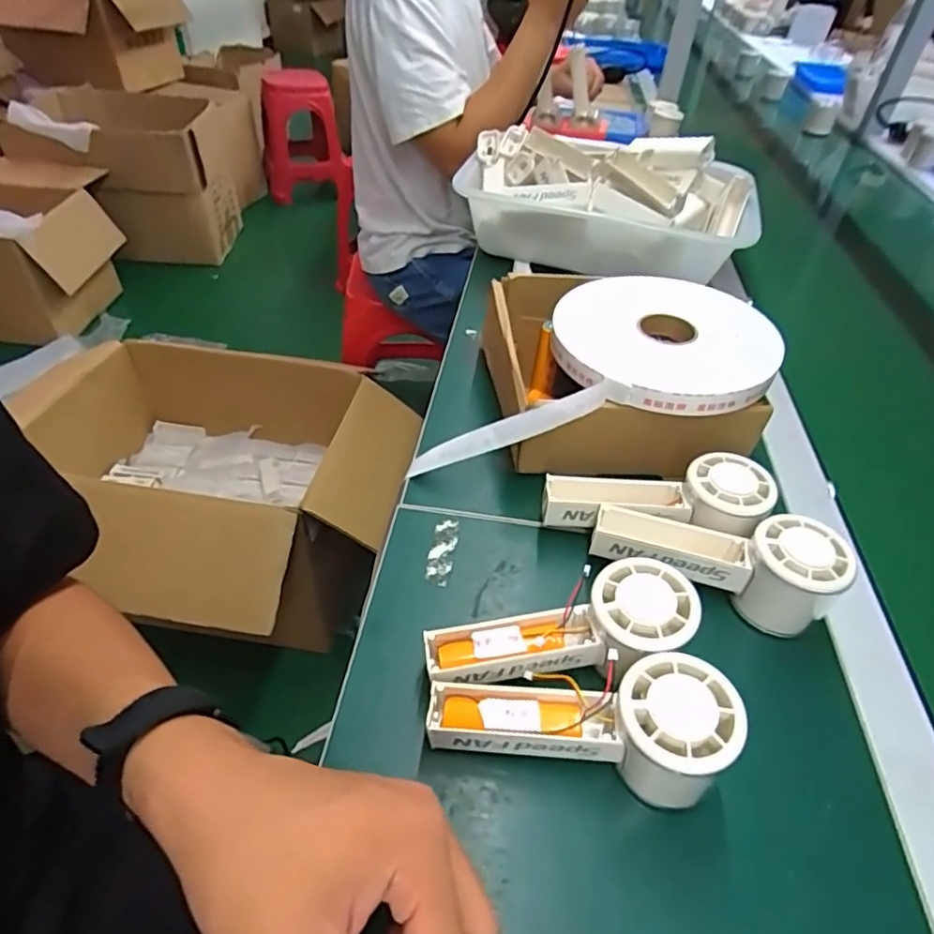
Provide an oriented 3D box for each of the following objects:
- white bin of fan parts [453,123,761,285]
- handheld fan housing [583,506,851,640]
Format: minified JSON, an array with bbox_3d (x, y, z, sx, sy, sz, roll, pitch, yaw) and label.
[{"bbox_3d":[0.168,-0.333,0.731,0.344,0.112,0.213,11,44,9],"label":"white bin of fan parts"},{"bbox_3d":[0.156,0.063,0.382,0.150,0.062,0.055,11,44,8],"label":"handheld fan housing"}]

